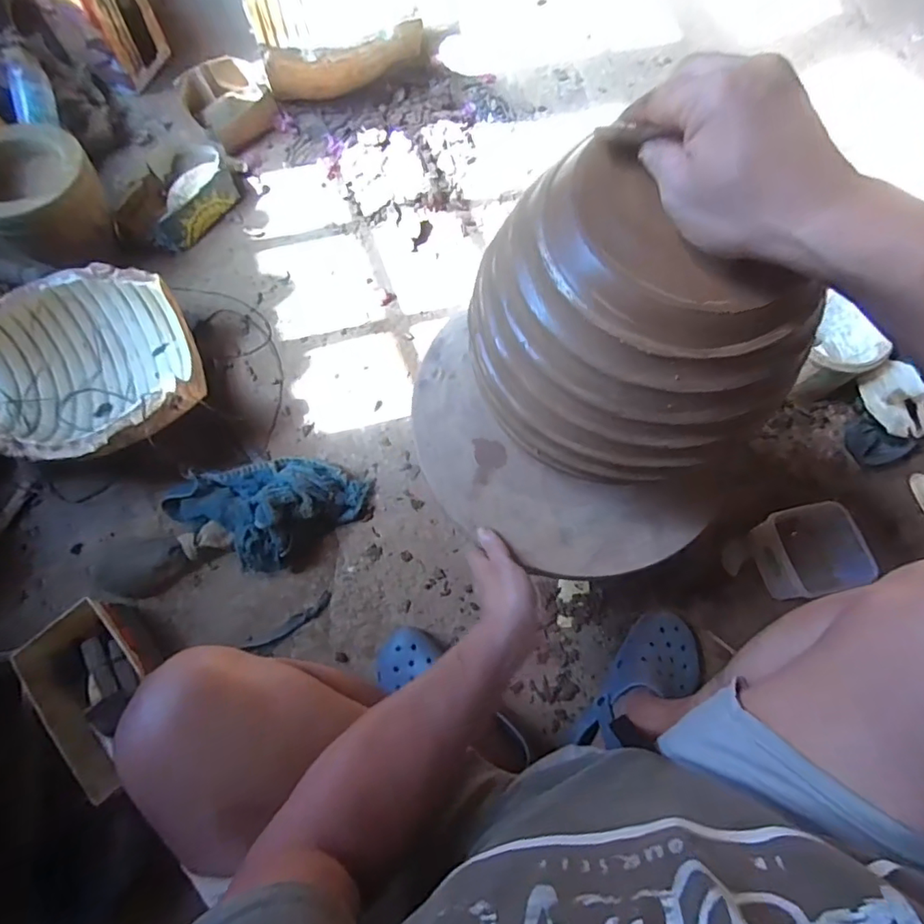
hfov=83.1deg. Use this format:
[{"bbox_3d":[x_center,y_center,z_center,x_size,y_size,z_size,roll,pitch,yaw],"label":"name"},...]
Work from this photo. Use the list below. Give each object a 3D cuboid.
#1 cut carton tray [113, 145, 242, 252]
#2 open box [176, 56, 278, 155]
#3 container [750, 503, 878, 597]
[{"bbox_3d":[-0.577,-0.540,1.073,0.173,0.058,0.277,39,73,12],"label":"cut carton tray"},{"bbox_3d":[-0.508,-0.794,1.153,0.179,0.068,0.192,-39,75,-14],"label":"open box"},{"bbox_3d":[0.555,0.144,0.831,0.134,0.094,0.139,-14,71,-7],"label":"container"}]

